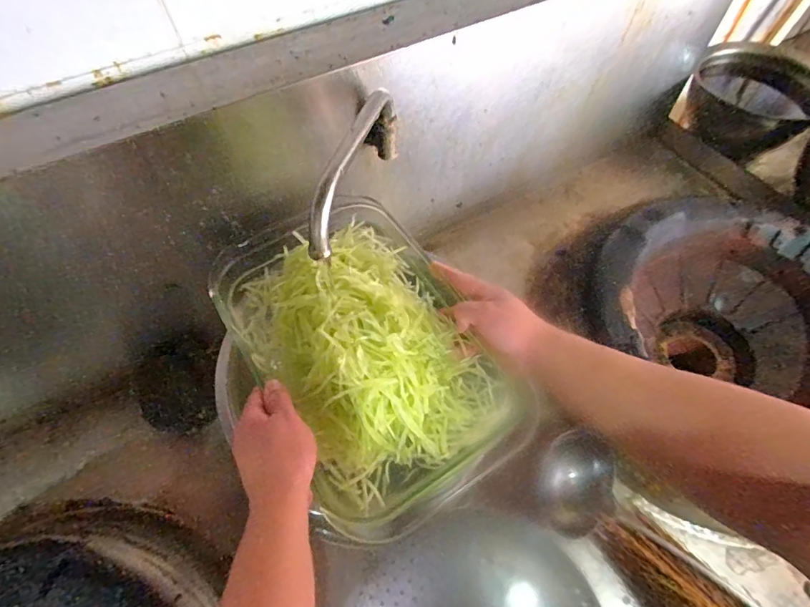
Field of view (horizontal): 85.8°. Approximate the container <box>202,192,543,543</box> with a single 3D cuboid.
[{"bbox_3d":[-0.050,0.029,0.491,0.239,0.067,0.387,-30,62,-16],"label":"container"}]

